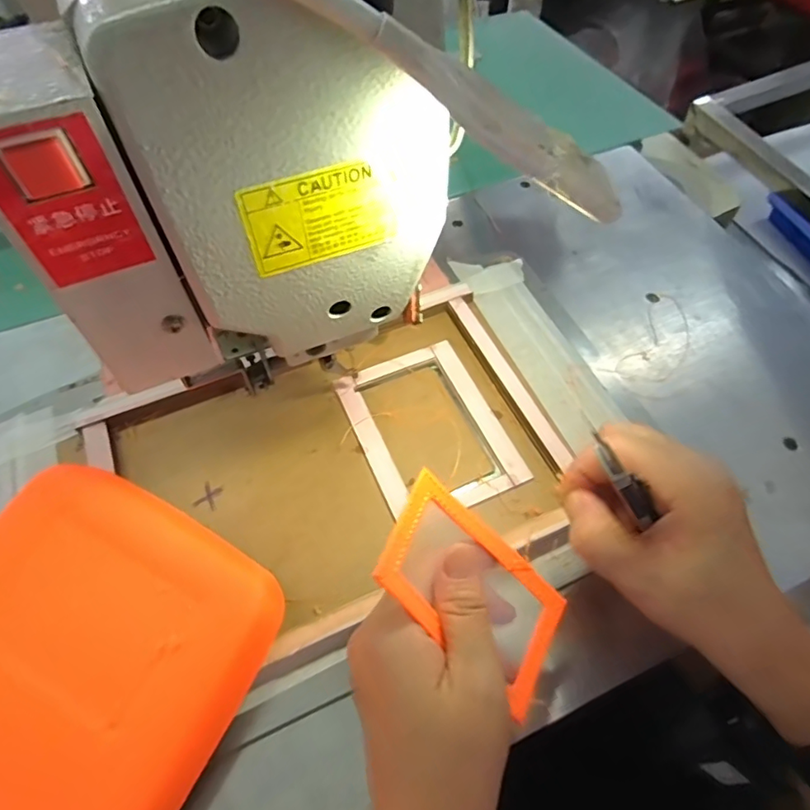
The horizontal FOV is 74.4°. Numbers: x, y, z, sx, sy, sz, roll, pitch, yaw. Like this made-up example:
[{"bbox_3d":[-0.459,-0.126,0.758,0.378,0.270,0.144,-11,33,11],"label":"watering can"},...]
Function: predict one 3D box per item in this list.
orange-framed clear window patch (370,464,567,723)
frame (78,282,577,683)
[{"bbox_3d":[0.033,0.085,0.245,0.101,0.009,0.062,47,47,-13],"label":"orange-framed clear window patch"},{"bbox_3d":[-0.042,0.036,0.344,0.271,0.023,0.202,-21,60,-12],"label":"frame"}]

